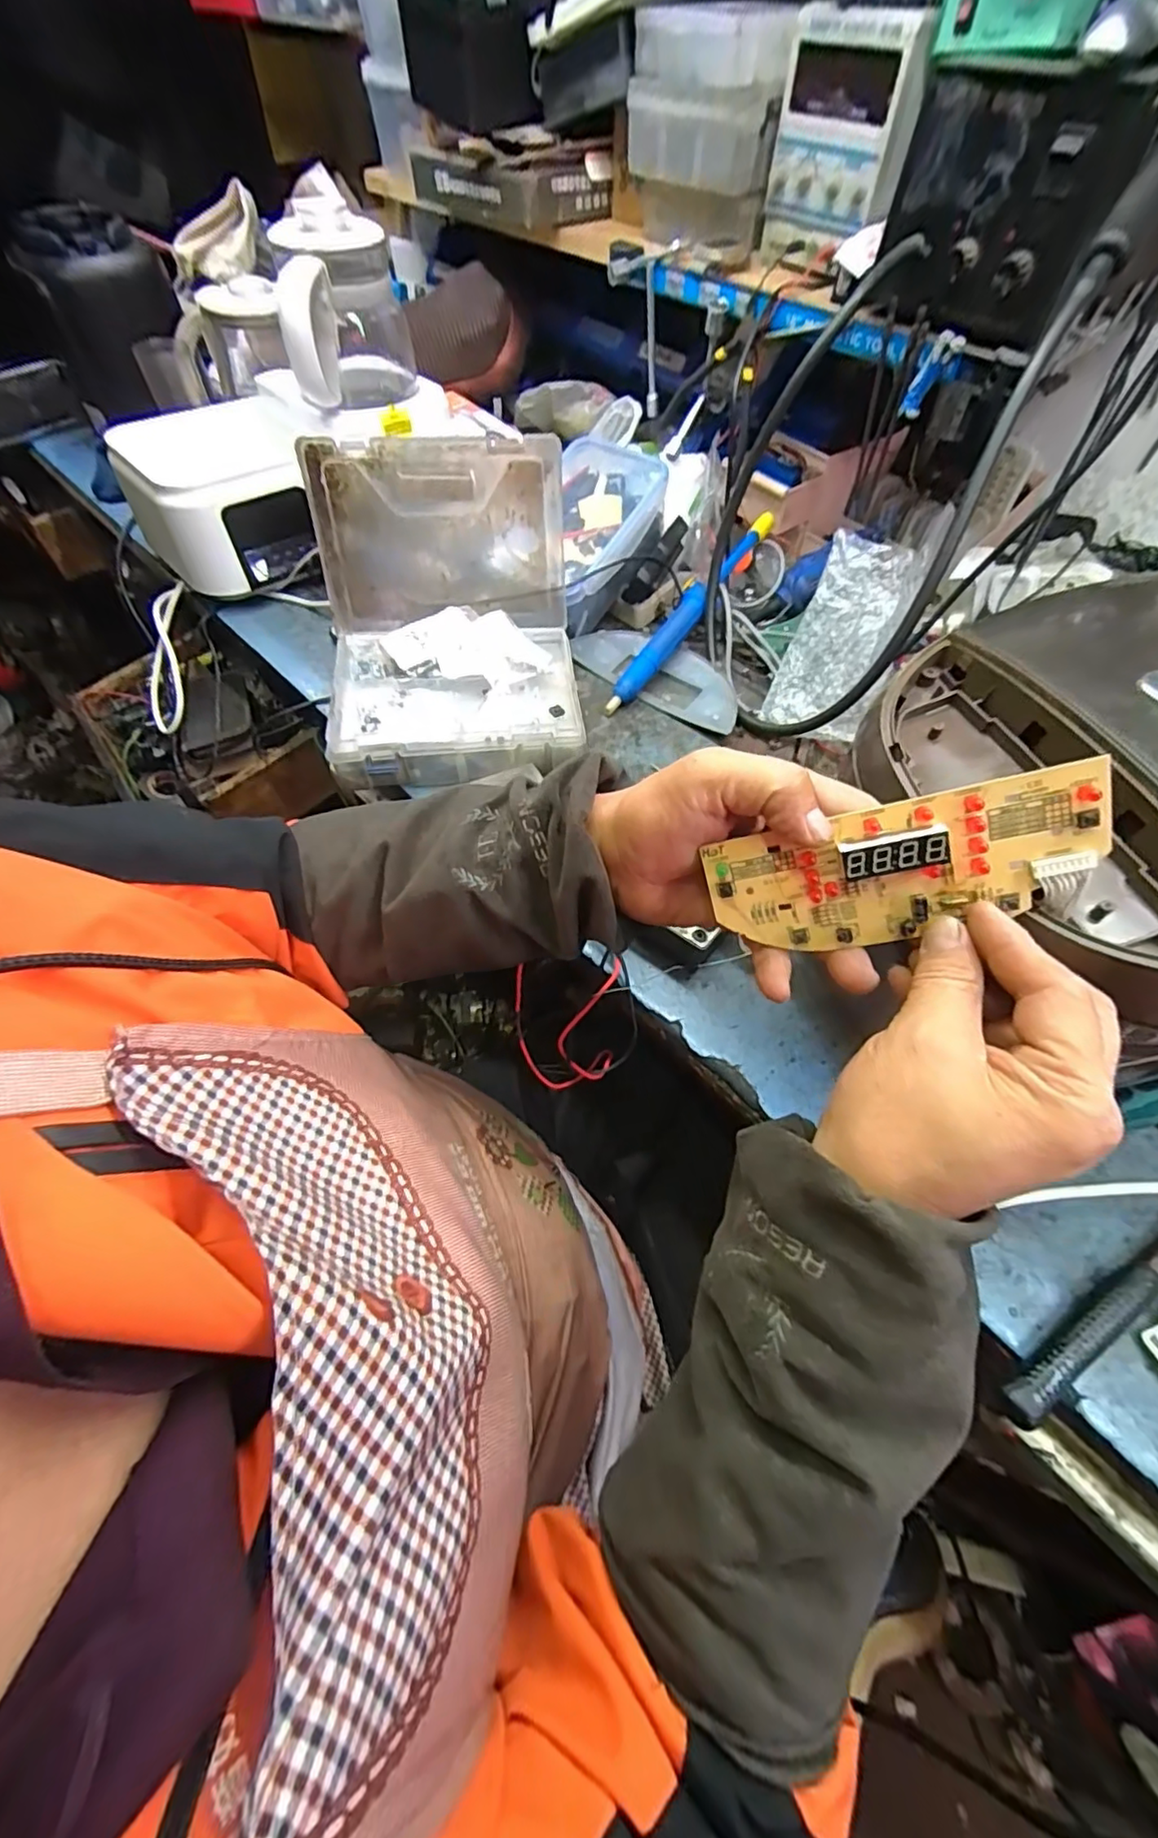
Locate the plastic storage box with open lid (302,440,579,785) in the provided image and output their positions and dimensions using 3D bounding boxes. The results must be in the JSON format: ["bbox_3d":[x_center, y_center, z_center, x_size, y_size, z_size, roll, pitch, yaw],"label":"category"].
[{"bbox_3d":[-0.118,-0.289,0.544,0.227,0.145,0.243,-6,58,-6],"label":"plastic storage box with open lid"}]

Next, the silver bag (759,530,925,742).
[{"bbox_3d":[0.254,-0.260,0.571,0.099,0.168,0.025,36,29,31],"label":"silver bag"}]

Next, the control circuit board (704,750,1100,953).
[{"bbox_3d":[0.135,-0.018,0.258,0.151,0.060,0.012,-11,19,19],"label":"control circuit board"}]

